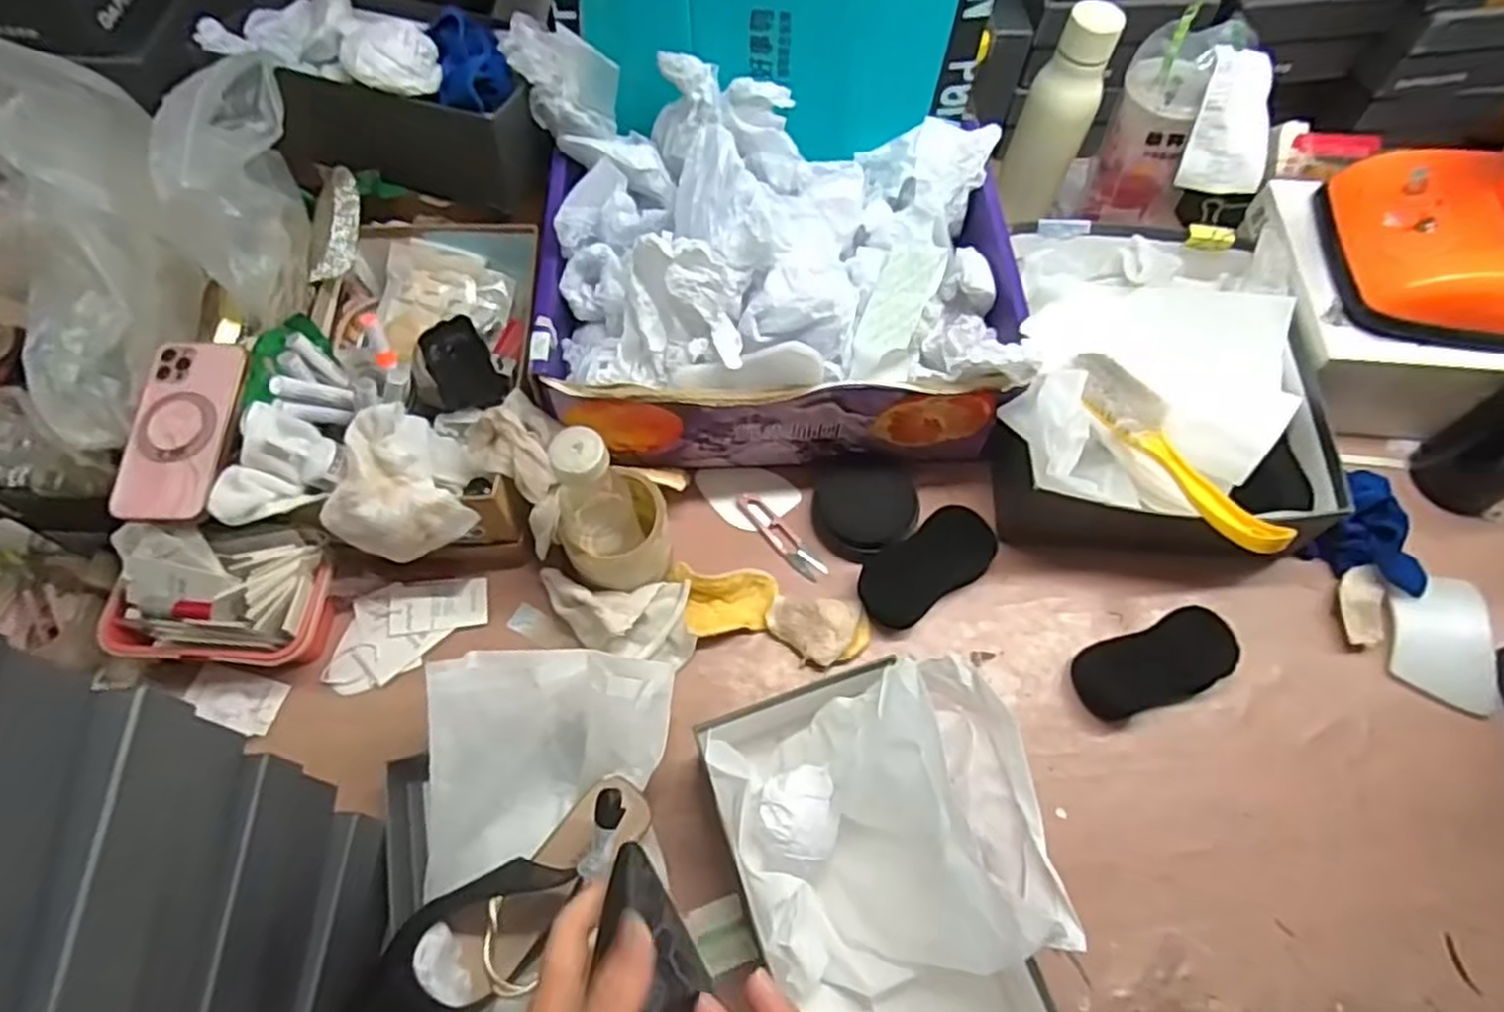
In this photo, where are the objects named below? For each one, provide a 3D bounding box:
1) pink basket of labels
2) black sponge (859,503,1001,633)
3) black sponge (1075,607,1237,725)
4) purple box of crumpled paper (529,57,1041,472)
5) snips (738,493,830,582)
[{"bbox_3d":[-0.427,0.075,0.626,0.164,0.094,0.099,2,63,0],"label":"pink basket of labels"},{"bbox_3d":[0.152,0.051,0.683,0.121,0.034,0.062,-31,68,-16],"label":"black sponge"},{"bbox_3d":[0.333,0.132,0.652,0.128,0.026,0.061,-22,65,3],"label":"black sponge"},{"bbox_3d":[0.021,-0.195,0.691,0.387,0.195,0.266,-1,63,-2],"label":"purple box of crumpled paper"},{"bbox_3d":[0.024,0.027,0.707,0.023,0.007,0.107,-38,70,-18],"label":"snips"}]

